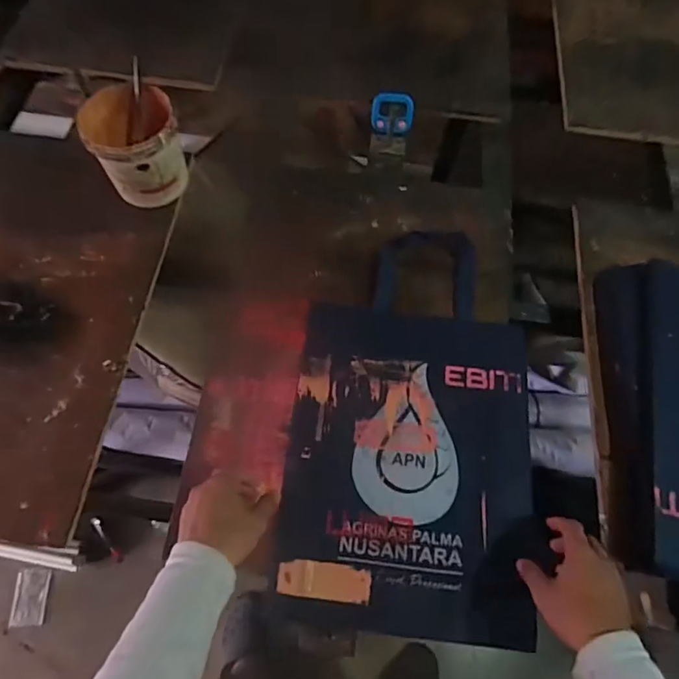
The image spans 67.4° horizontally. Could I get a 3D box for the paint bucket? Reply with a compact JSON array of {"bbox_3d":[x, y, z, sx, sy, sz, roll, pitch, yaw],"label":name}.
[{"bbox_3d":[-0.288,-0.270,0.731,0.115,0.119,0.115,2,64,-3],"label":"paint bucket"}]

